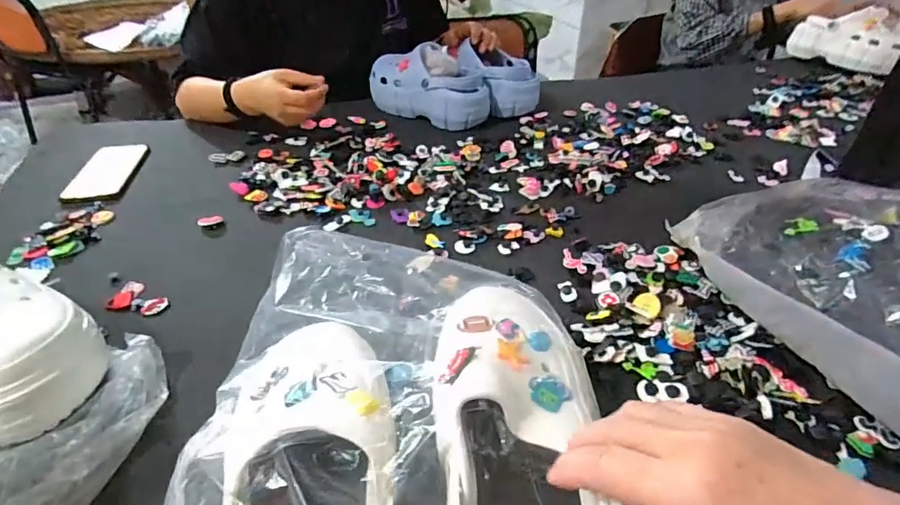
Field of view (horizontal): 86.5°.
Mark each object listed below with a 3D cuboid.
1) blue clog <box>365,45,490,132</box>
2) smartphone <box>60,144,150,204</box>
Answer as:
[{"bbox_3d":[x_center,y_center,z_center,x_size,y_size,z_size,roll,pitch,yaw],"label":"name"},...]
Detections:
[{"bbox_3d":[-0.039,-0.315,0.875,0.237,0.098,0.116,31,48,32],"label":"blue clog"},{"bbox_3d":[-0.508,-0.121,0.711,0.082,0.009,0.165,-5,39,-7],"label":"smartphone"}]

